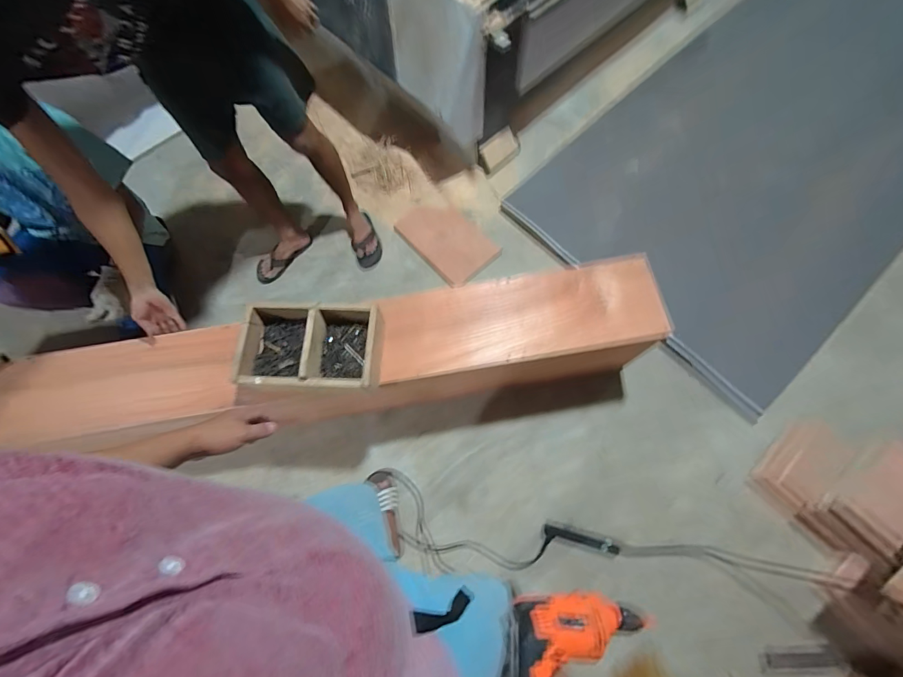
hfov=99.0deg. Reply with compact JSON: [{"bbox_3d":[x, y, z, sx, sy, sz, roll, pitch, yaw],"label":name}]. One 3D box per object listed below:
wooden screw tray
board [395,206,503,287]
[{"bbox_3d":[-0.369,0.019,0.984,0.382,0.088,0.211,1,71,3],"label":"wooden screw tray"},{"bbox_3d":[-0.016,-0.419,1.647,0.398,0.021,0.256,44,82,6],"label":"board"}]

